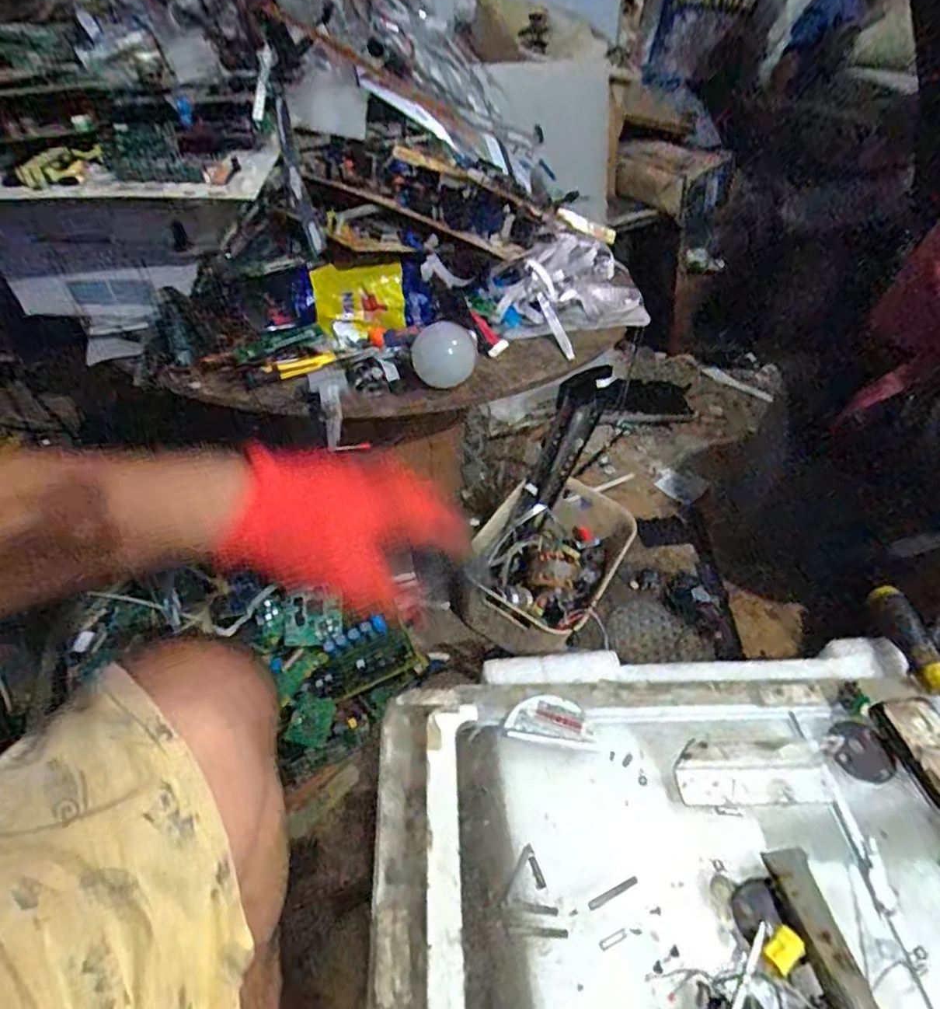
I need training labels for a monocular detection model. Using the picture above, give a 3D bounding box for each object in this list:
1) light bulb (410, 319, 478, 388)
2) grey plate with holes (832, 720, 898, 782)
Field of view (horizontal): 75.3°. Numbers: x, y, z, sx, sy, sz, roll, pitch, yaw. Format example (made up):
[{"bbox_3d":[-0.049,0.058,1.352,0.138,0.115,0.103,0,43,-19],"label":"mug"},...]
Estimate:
[{"bbox_3d":[-0.026,-0.155,0.624,0.063,0.052,0.053,-2,42,-5],"label":"light bulb"},{"bbox_3d":[0.354,0.224,0.552,0.052,0.006,0.054,2,42,-2],"label":"grey plate with holes"}]

